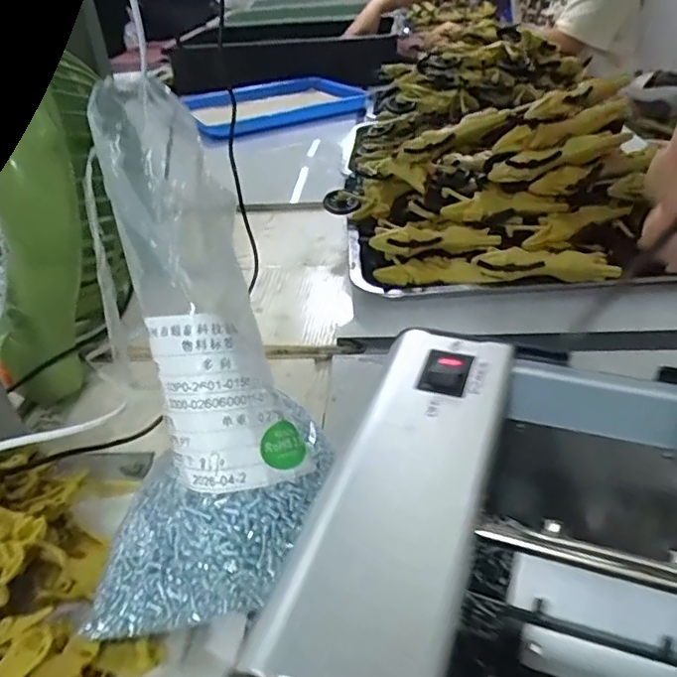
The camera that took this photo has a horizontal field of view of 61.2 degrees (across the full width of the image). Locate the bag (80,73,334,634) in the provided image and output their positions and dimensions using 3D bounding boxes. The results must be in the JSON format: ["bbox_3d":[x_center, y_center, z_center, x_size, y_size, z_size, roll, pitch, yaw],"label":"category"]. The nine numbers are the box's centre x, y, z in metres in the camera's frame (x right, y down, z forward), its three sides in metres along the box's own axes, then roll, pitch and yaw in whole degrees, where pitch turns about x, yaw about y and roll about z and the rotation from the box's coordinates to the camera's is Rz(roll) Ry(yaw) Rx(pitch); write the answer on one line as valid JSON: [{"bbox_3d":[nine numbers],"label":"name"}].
[{"bbox_3d":[-0.062,0.019,0.245,0.103,0.201,0.059,-6,9,-2],"label":"bag"}]

